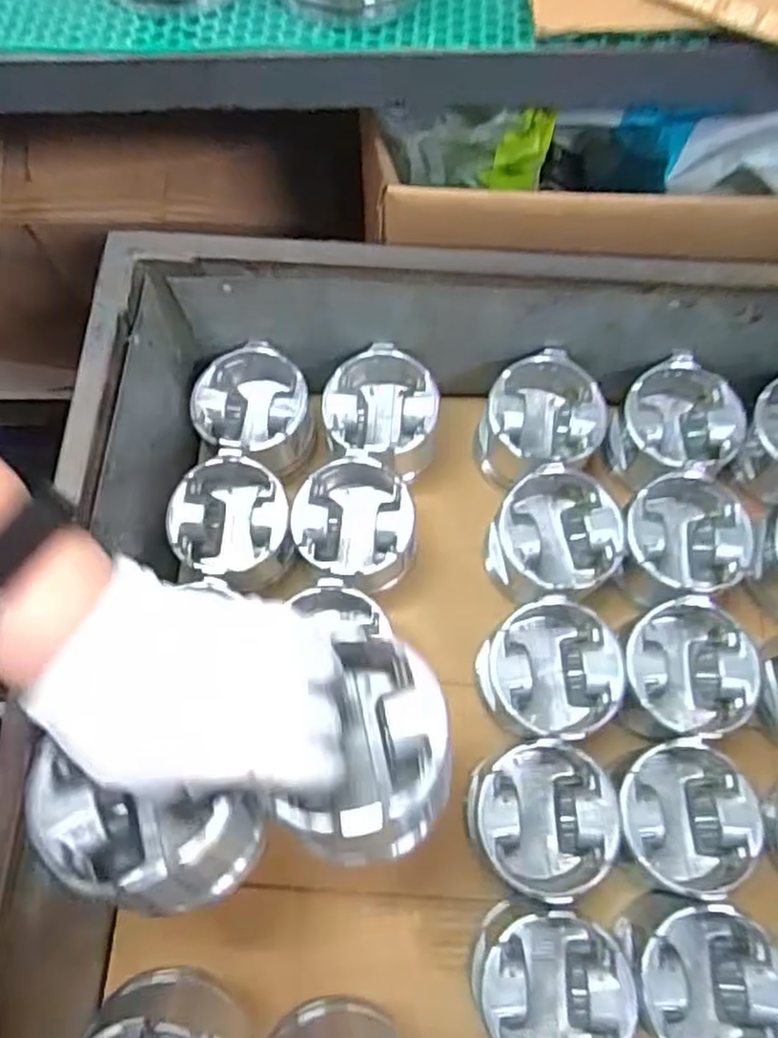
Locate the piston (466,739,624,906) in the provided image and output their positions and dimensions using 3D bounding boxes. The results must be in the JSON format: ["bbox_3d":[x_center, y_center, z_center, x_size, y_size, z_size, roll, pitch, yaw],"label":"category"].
[{"bbox_3d":[0.110,0.218,0.530,0.101,0.074,0.098,0,71,0],"label":"piston"}]

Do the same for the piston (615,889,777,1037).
[{"bbox_3d":[0.216,0.321,0.510,0.109,0.080,0.099,32,74,11],"label":"piston"}]

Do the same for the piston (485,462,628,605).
[{"bbox_3d":[0.137,0.019,0.603,0.101,0.082,0.101,0,71,0],"label":"piston"}]

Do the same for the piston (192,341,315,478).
[{"bbox_3d":[-0.119,-0.089,0.656,0.101,0.075,0.105,-21,72,-7],"label":"piston"}]

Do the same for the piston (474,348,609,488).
[{"bbox_3d":[0.133,-0.077,0.642,0.099,0.084,0.121,32,74,11],"label":"piston"}]

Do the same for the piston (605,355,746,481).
[{"bbox_3d":[0.254,-0.081,0.641,0.104,0.076,0.098,0,71,0],"label":"piston"}]

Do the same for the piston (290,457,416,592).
[{"bbox_3d":[-0.028,0.014,0.615,0.100,0.082,0.109,-1,71,0],"label":"piston"}]

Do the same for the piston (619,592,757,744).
[{"bbox_3d":[0.230,0.121,0.567,0.105,0.064,0.103,-18,72,-6],"label":"piston"}]

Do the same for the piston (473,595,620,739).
[{"bbox_3d":[0.125,0.118,0.562,0.099,0.065,0.097,0,71,0],"label":"piston"}]

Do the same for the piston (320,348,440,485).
[{"bbox_3d":[-0.007,-0.086,0.647,0.095,0.083,0.109,-1,71,0],"label":"piston"}]

